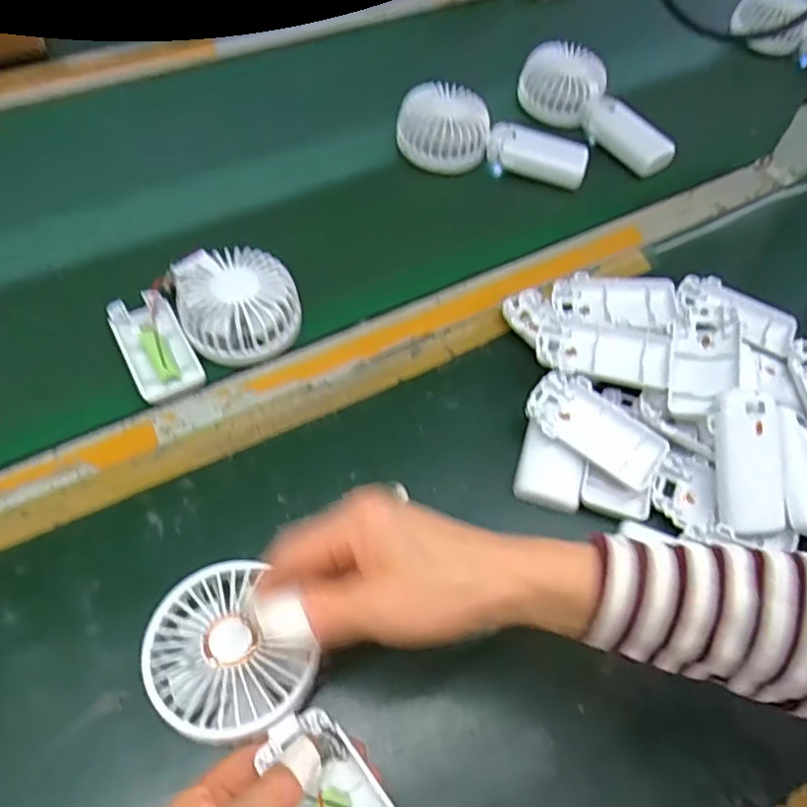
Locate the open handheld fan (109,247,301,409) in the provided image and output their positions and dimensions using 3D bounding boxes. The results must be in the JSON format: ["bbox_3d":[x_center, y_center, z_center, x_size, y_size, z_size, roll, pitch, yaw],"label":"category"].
[{"bbox_3d":[-0.146,-0.071,0.471,0.128,0.038,0.102,-24,61,-18],"label":"open handheld fan"}]

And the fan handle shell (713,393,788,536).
[{"bbox_3d":[0.227,0.038,0.416,0.041,0.012,0.091,-6,90,-8],"label":"fan handle shell"}]

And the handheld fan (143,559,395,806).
[{"bbox_3d":[-0.061,0.164,0.315,0.069,0.031,0.181,-35,66,-24],"label":"handheld fan"}]

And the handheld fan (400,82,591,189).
[{"bbox_3d":[0.083,-0.250,0.621,0.178,0.080,0.062,7,56,2],"label":"handheld fan"}]

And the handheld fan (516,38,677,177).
[{"bbox_3d":[0.199,-0.301,0.644,0.083,0.051,0.171,-26,62,-19],"label":"handheld fan"}]

